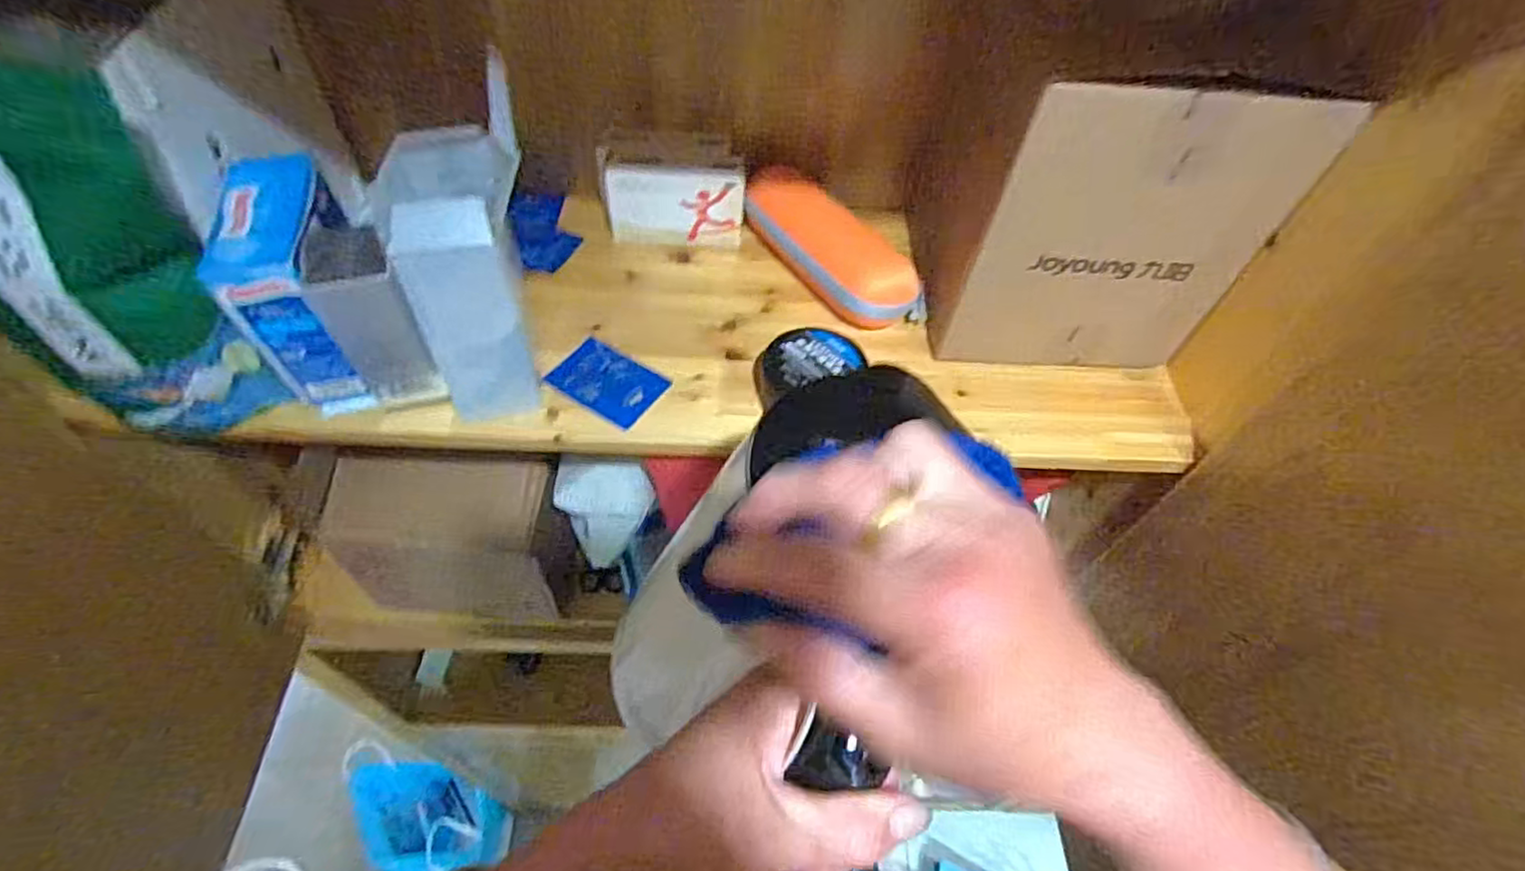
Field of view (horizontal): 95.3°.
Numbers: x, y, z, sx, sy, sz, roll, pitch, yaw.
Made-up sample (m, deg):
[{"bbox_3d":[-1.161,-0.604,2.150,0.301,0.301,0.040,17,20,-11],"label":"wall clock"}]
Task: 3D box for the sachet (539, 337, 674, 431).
[{"bbox_3d":[-0.125,-0.044,0.565,0.085,0.004,0.065,30,52,13],"label":"sachet"}]

